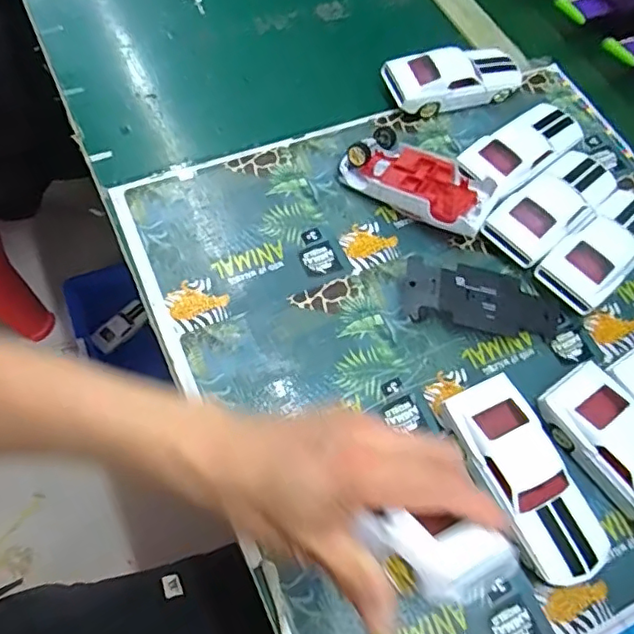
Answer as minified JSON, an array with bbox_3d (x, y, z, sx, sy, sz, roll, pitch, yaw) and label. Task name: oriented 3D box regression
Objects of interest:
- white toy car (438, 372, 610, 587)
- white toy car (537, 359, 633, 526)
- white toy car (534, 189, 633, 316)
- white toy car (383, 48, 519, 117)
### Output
[{"bbox_3d":[0.131,0.104,0.362,0.055,0.033,0.126,-22,68,-16],"label":"white toy car"},{"bbox_3d":[0.208,0.093,0.374,0.052,0.034,0.127,-35,72,-21],"label":"white toy car"},{"bbox_3d":[0.229,-0.055,0.448,0.127,0.033,0.051,-38,73,-22],"label":"white toy car"},{"bbox_3d":[0.128,-0.219,0.519,0.123,0.034,0.051,-12,65,-12],"label":"white toy car"}]

